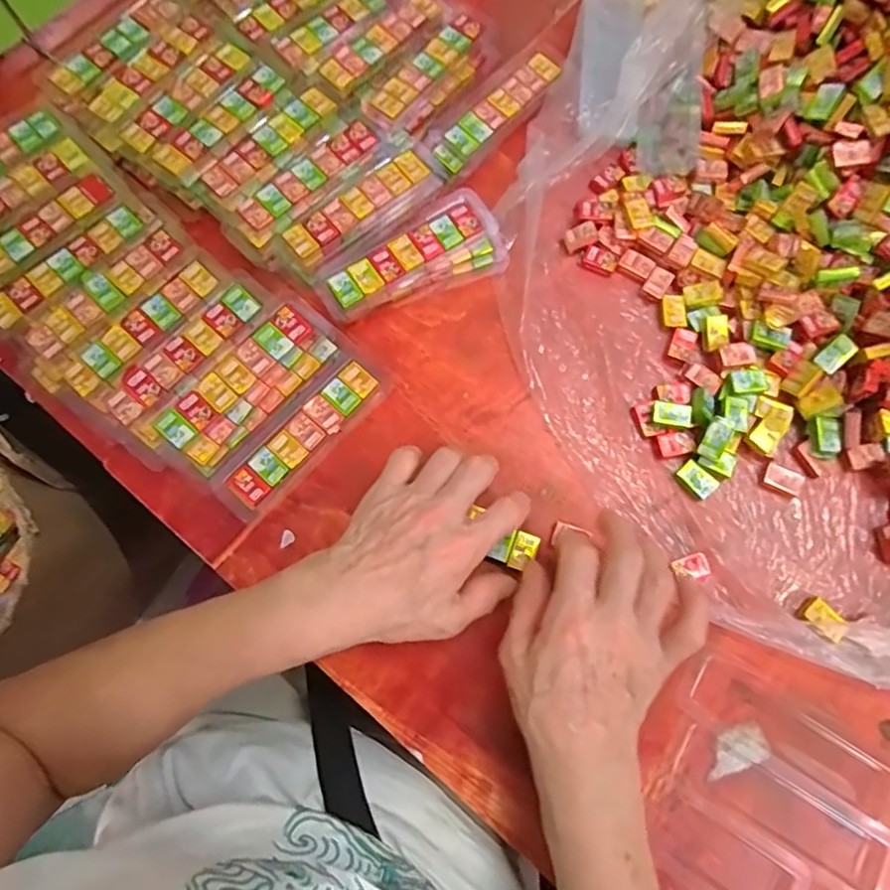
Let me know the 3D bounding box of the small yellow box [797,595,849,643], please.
[{"bbox_3d":[0.244,0.113,0.360,0.026,0.010,0.020,43,78,11],"label":"small yellow box"}]

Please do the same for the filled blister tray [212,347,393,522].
[{"bbox_3d":[-0.097,-0.007,0.390,0.044,0.020,0.142,40,78,10],"label":"filled blister tray"}]

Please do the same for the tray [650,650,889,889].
[{"bbox_3d":[0.194,0.215,0.333,0.140,0.008,0.126,34,77,9],"label":"tray"}]

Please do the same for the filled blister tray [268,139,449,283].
[{"bbox_3d":[-0.062,-0.184,0.421,0.144,0.021,0.046,-42,78,-11],"label":"filled blister tray"}]

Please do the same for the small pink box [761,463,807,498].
[{"bbox_3d":[0.234,0.024,0.385,0.025,0.011,0.016,23,75,6],"label":"small pink box"}]

